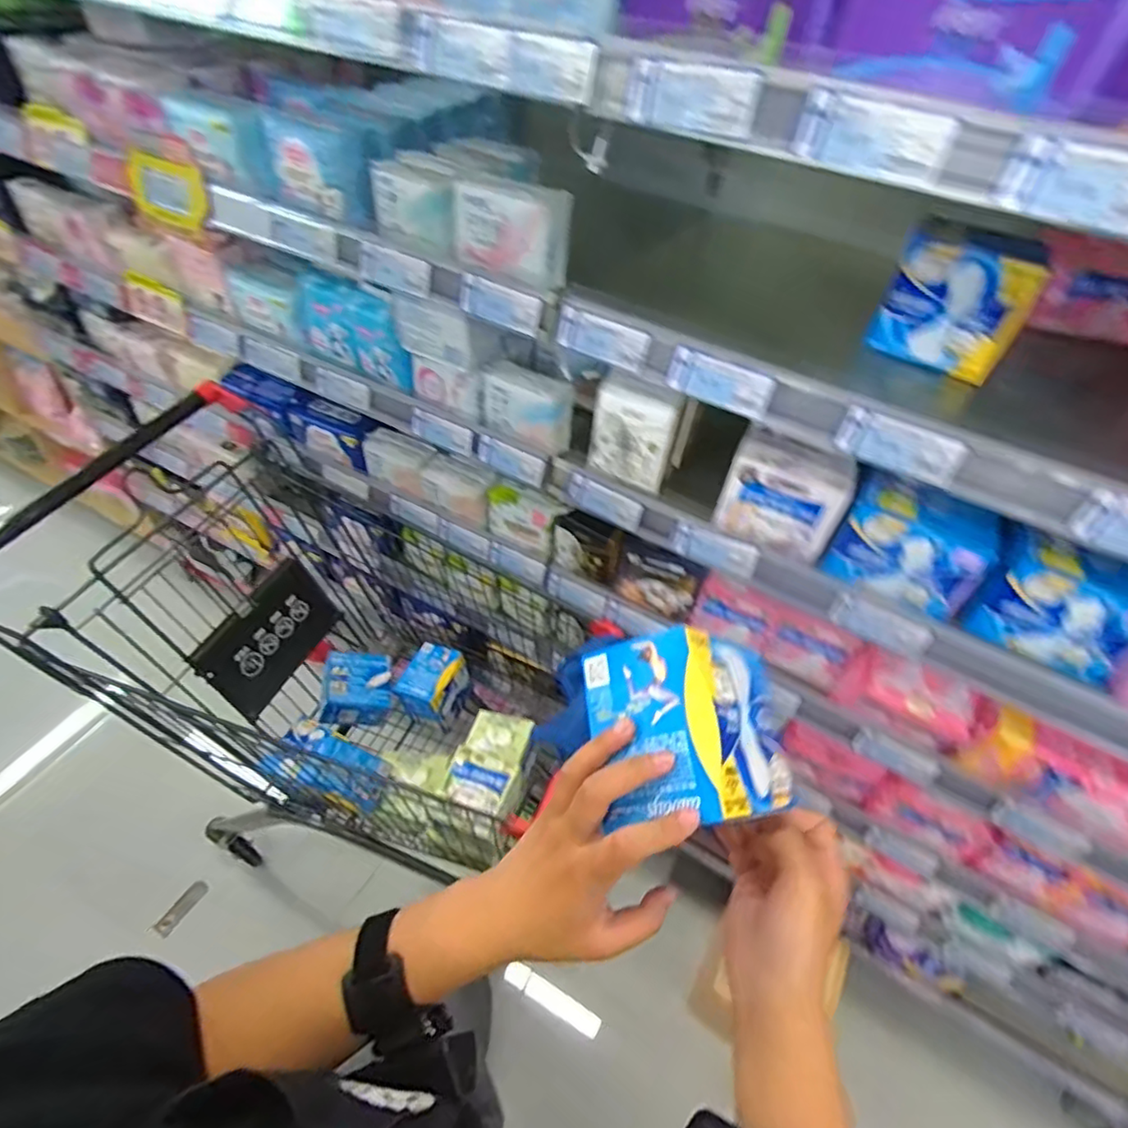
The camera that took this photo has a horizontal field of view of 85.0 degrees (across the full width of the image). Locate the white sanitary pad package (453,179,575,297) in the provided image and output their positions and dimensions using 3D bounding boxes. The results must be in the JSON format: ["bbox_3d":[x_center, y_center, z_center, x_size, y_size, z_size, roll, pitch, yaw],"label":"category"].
[{"bbox_3d":[-0.052,-0.341,0.629,0.120,0.090,0.062,37,56,25],"label":"white sanitary pad package"}]

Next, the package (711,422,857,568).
[{"bbox_3d":[0.240,-0.080,0.669,0.117,0.102,0.082,22,51,14],"label":"package"}]

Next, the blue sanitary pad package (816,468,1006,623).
[{"bbox_3d":[0.353,-0.020,0.623,0.132,0.096,0.072,29,53,20],"label":"blue sanitary pad package"}]

